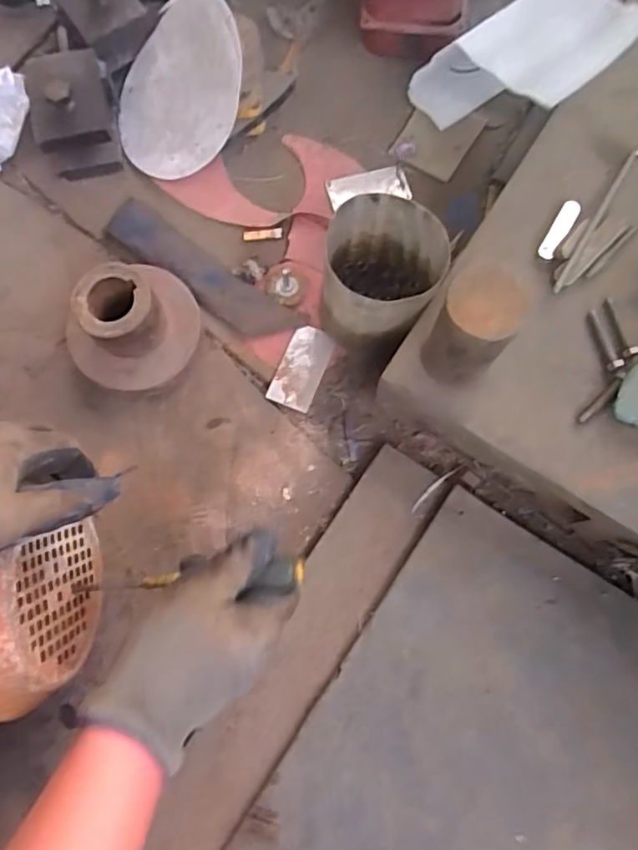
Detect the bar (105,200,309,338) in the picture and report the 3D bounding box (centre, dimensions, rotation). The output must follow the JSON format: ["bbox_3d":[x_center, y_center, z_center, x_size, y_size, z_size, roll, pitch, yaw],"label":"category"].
[{"bbox_3d":[-0.111,-0.141,0.569,0.203,0.014,0.045,35,81,9],"label":"bar"}]

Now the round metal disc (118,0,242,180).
[{"bbox_3d":[-0.131,-0.323,0.577,0.155,0.024,0.151,-28,77,37],"label":"round metal disc"}]

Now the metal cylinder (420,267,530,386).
[{"bbox_3d":[0.103,-0.061,0.417,0.047,0.104,0.046,0,77,2],"label":"metal cylinder"}]

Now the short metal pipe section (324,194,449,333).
[{"bbox_3d":[0.053,-0.120,0.518,0.091,0.111,0.094,0,77,2],"label":"short metal pipe section"}]

